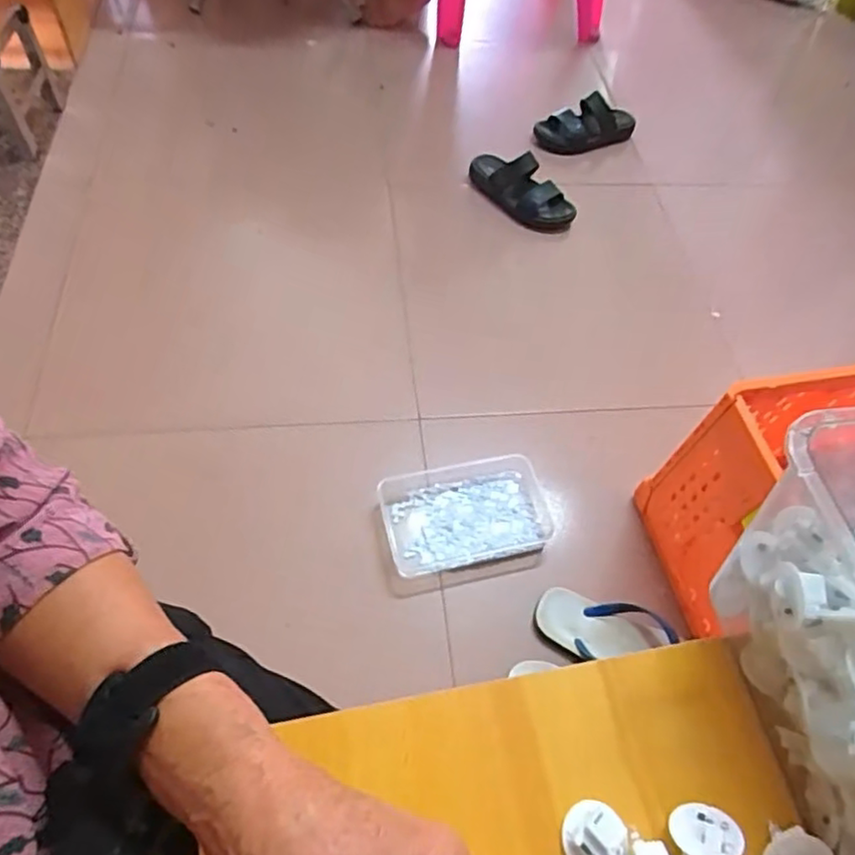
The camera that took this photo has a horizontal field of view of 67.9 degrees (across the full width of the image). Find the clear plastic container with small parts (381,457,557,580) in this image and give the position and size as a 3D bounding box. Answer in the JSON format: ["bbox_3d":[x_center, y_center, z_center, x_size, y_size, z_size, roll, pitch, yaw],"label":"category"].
[{"bbox_3d":[0.059,0.128,0.937,0.242,0.042,0.139,-9,59,-12],"label":"clear plastic container with small parts"}]

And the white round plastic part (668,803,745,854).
[{"bbox_3d":[0.135,0.202,0.310,0.033,0.015,0.032,-18,25,-22],"label":"white round plastic part"}]

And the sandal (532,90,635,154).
[{"bbox_3d":[0.364,-0.681,1.464,0.230,0.108,0.100,-5,54,-6],"label":"sandal"}]

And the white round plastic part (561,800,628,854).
[{"bbox_3d":[0.081,0.201,0.309,0.029,0.013,0.031,3,57,-5],"label":"white round plastic part"}]

